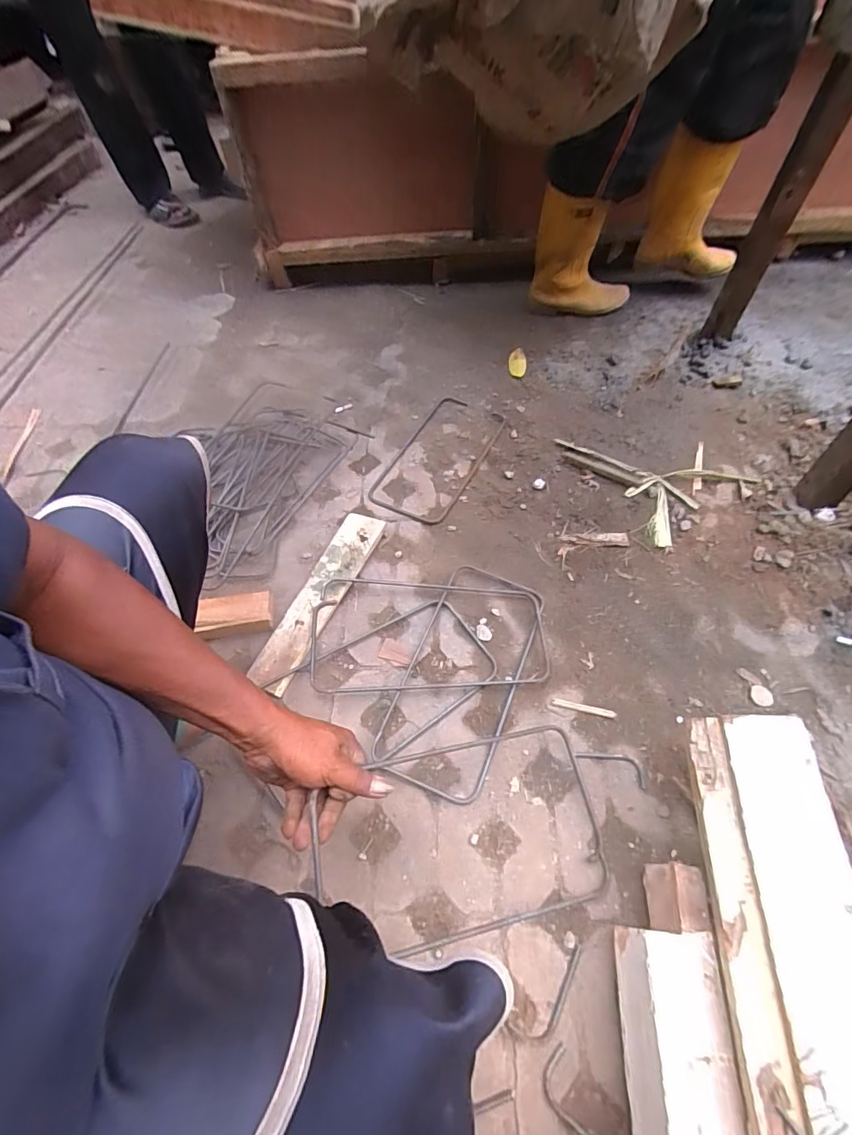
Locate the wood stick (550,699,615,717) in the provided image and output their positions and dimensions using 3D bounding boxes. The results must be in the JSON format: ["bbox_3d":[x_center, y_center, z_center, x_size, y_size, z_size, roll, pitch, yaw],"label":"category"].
[{"bbox_3d":[0.225,0.201,0.686,0.087,0.004,0.011,11,58,12],"label":"wood stick"}]

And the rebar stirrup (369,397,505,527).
[{"bbox_3d":[0.030,-0.234,1.010,0.179,0.015,0.360,23,59,17],"label":"rebar stirrup"}]

